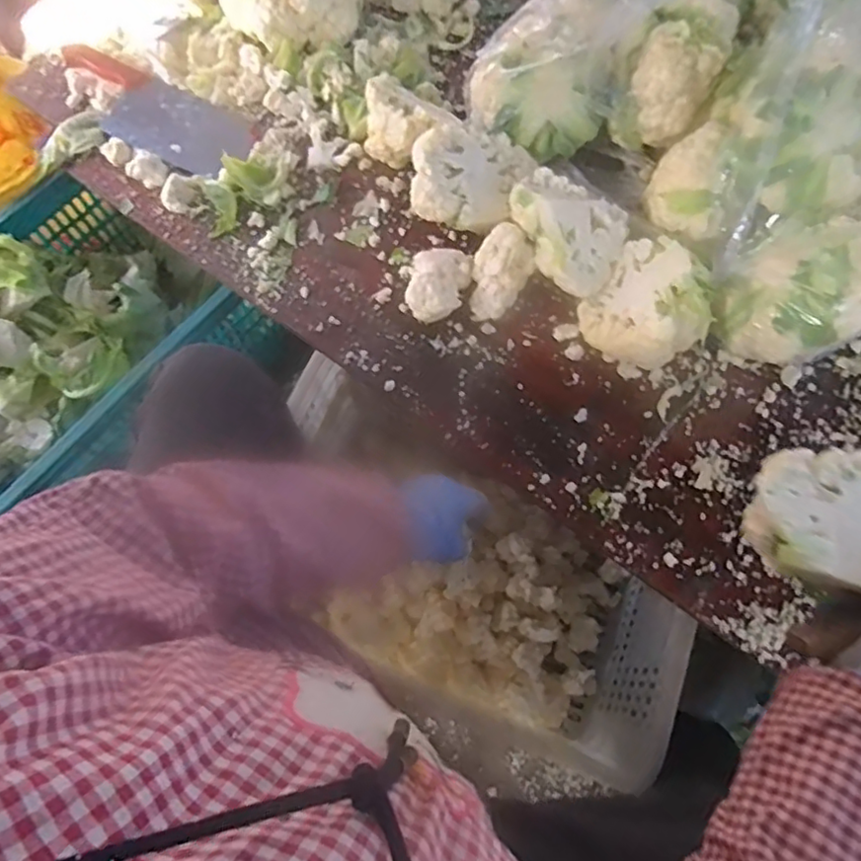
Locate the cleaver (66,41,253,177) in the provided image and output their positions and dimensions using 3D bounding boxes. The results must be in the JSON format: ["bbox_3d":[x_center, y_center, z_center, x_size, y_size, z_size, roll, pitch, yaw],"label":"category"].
[{"bbox_3d":[-0.352,-0.396,0.752,0.295,0.027,0.097,26,74,11],"label":"cleaver"}]

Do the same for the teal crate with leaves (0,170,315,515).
[{"bbox_3d":[-0.504,-0.113,0.842,0.360,0.217,0.426,40,75,15],"label":"teal crate with leaves"}]

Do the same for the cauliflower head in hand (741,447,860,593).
[{"bbox_3d":[0.301,0.065,0.440,0.123,0.054,0.107,-4,71,1],"label":"cauliflower head in hand"}]

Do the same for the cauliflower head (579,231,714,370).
[{"bbox_3d":[0.207,-0.116,0.583,0.106,0.097,0.100,41,75,15],"label":"cauliflower head"}]

